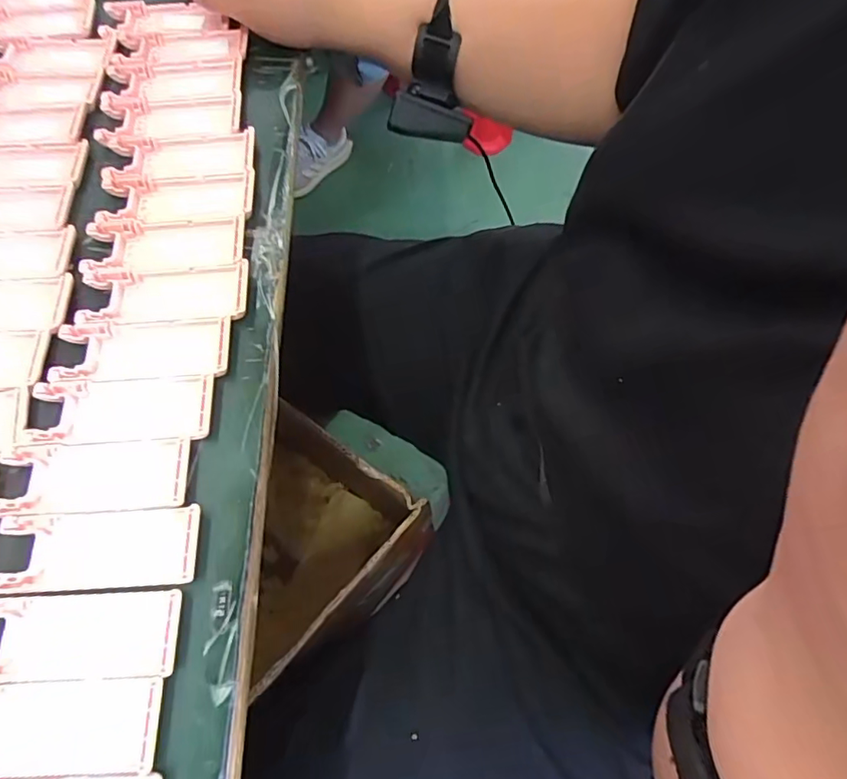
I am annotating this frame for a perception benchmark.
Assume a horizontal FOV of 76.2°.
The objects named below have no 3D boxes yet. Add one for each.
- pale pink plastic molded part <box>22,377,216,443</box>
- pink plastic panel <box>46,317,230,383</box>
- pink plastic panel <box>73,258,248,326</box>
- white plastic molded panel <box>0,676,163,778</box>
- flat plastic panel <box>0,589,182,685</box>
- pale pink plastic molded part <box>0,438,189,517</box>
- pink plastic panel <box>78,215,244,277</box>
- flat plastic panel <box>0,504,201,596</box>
[{"bbox_3d":[-0.176,0.012,0.316,0.101,0.004,0.038,-2,68,-1],"label":"pale pink plastic molded part"},{"bbox_3d":[-0.172,-0.025,0.331,0.101,0.005,0.038,-3,68,-1],"label":"pink plastic panel"},{"bbox_3d":[-0.165,-0.062,0.345,0.104,0.007,0.040,-3,68,-1],"label":"pink plastic panel"},{"bbox_3d":[-0.177,0.159,0.254,0.103,0.005,0.039,-2,68,-1],"label":"white plastic molded panel"},{"bbox_3d":[-0.174,0.123,0.270,0.103,0.006,0.040,-2,68,-1],"label":"flat plastic panel"},{"bbox_3d":[-0.184,0.049,0.301,0.103,0.005,0.039,-3,68,-1],"label":"pale pink plastic molded part"},{"bbox_3d":[-0.174,-0.097,0.364,0.103,0.007,0.040,-5,68,-2],"label":"pink plastic panel"},{"bbox_3d":[-0.172,0.084,0.286,0.103,0.006,0.040,-3,68,-1],"label":"flat plastic panel"}]

